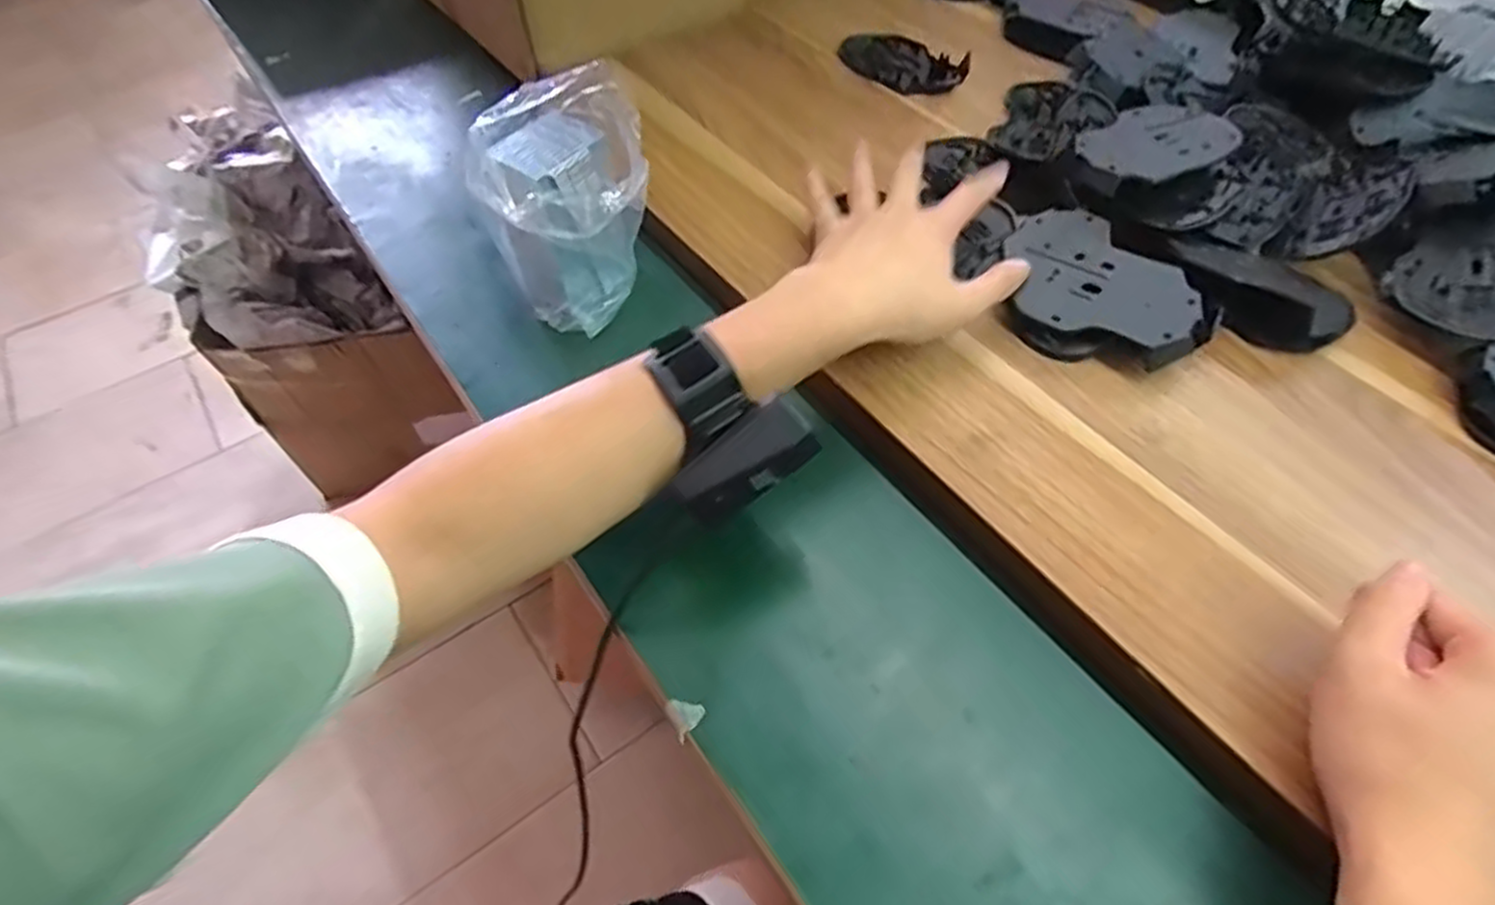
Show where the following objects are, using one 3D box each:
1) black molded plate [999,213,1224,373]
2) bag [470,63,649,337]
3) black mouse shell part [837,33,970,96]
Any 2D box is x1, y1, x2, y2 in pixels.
[{"bbox_3d":[0.207,-0.099,0.475,0.094,0.029,0.131,-29,58,-18],"label":"black molded plate"},{"bbox_3d":[-0.110,-0.150,0.486,0.103,0.134,0.070,-22,56,-14],"label":"bag"},{"bbox_3d":[0.134,-0.344,0.678,0.116,0.016,0.069,34,61,24],"label":"black mouse shell part"}]

